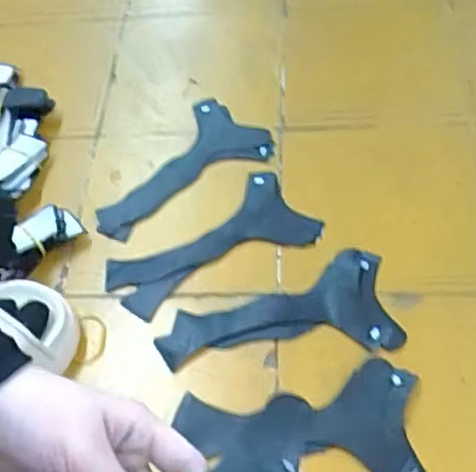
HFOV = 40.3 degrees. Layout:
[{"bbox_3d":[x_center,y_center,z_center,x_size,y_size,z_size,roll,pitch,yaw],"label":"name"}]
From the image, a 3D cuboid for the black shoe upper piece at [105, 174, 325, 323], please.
[{"bbox_3d":[-0.028,0.009,0.612,0.193,0.009,0.090,-26,58,-12],"label":"black shoe upper piece"}]

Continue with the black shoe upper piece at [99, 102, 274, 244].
[{"bbox_3d":[-0.050,-0.055,0.664,0.100,0.012,0.187,32,71,17],"label":"black shoe upper piece"}]

